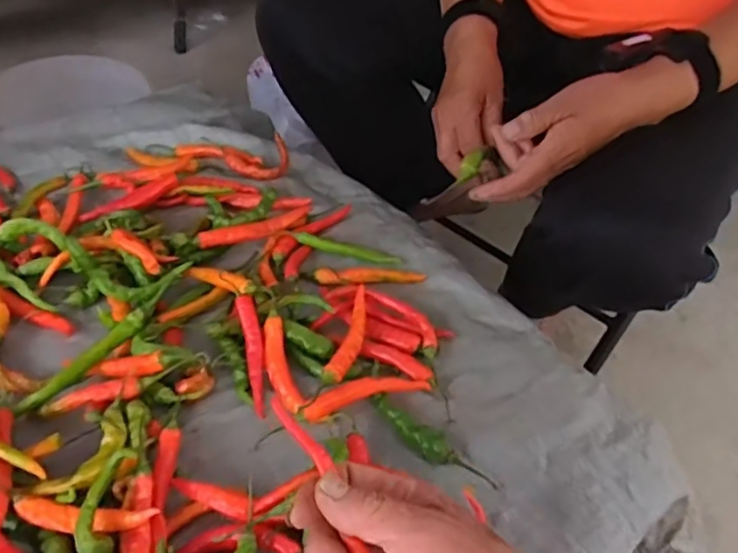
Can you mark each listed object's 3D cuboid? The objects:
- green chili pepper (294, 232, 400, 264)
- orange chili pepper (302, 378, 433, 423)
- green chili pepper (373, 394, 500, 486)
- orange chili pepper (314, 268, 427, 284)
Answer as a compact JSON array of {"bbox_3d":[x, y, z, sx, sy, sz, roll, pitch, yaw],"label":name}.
[{"bbox_3d":[-0.021,-0.029,0.621,0.105,0.015,0.015,9,40,9],"label":"green chili pepper"},{"bbox_3d":[-0.002,0.092,0.481,0.097,0.017,0.019,-11,41,-15],"label":"orange chili pepper"},{"bbox_3d":[0.042,0.115,0.451,0.108,0.018,0.020,32,48,31],"label":"green chili pepper"},{"bbox_3d":[0.002,0.001,0.590,0.101,0.011,0.020,-2,40,-5],"label":"orange chili pepper"}]

